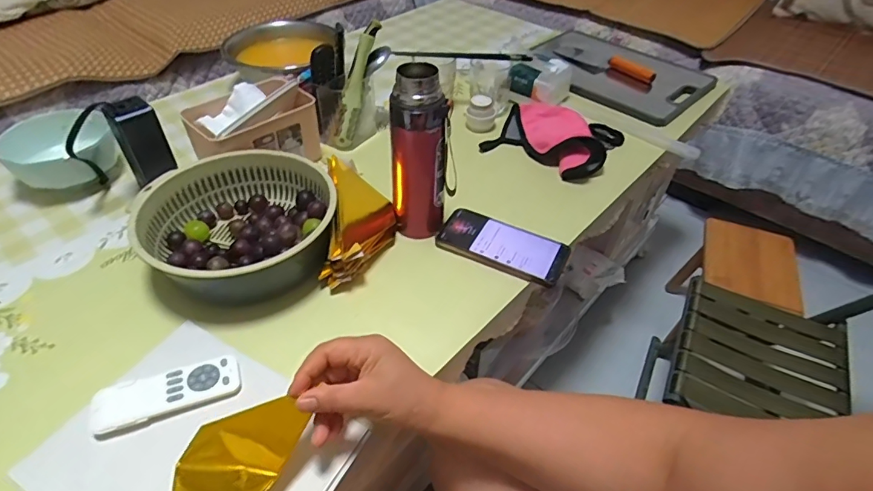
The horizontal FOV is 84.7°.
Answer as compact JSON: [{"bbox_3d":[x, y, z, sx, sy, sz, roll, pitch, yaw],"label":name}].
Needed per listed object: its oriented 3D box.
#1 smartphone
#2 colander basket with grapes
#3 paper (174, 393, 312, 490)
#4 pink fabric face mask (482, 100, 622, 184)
[{"bbox_3d":[0.084,-0.002,0.611,0.159,0.016,0.074,22,46,18],"label":"smartphone"},{"bbox_3d":[-0.234,-0.022,0.586,0.220,0.081,0.207,-13,46,-17],"label":"colander basket with grapes"},{"bbox_3d":[-0.169,0.182,0.383,0.072,0.025,0.140,23,47,19],"label":"paper"},{"bbox_3d":[0.194,-0.182,0.784,0.198,0.046,0.163,21,46,18],"label":"pink fabric face mask"}]

